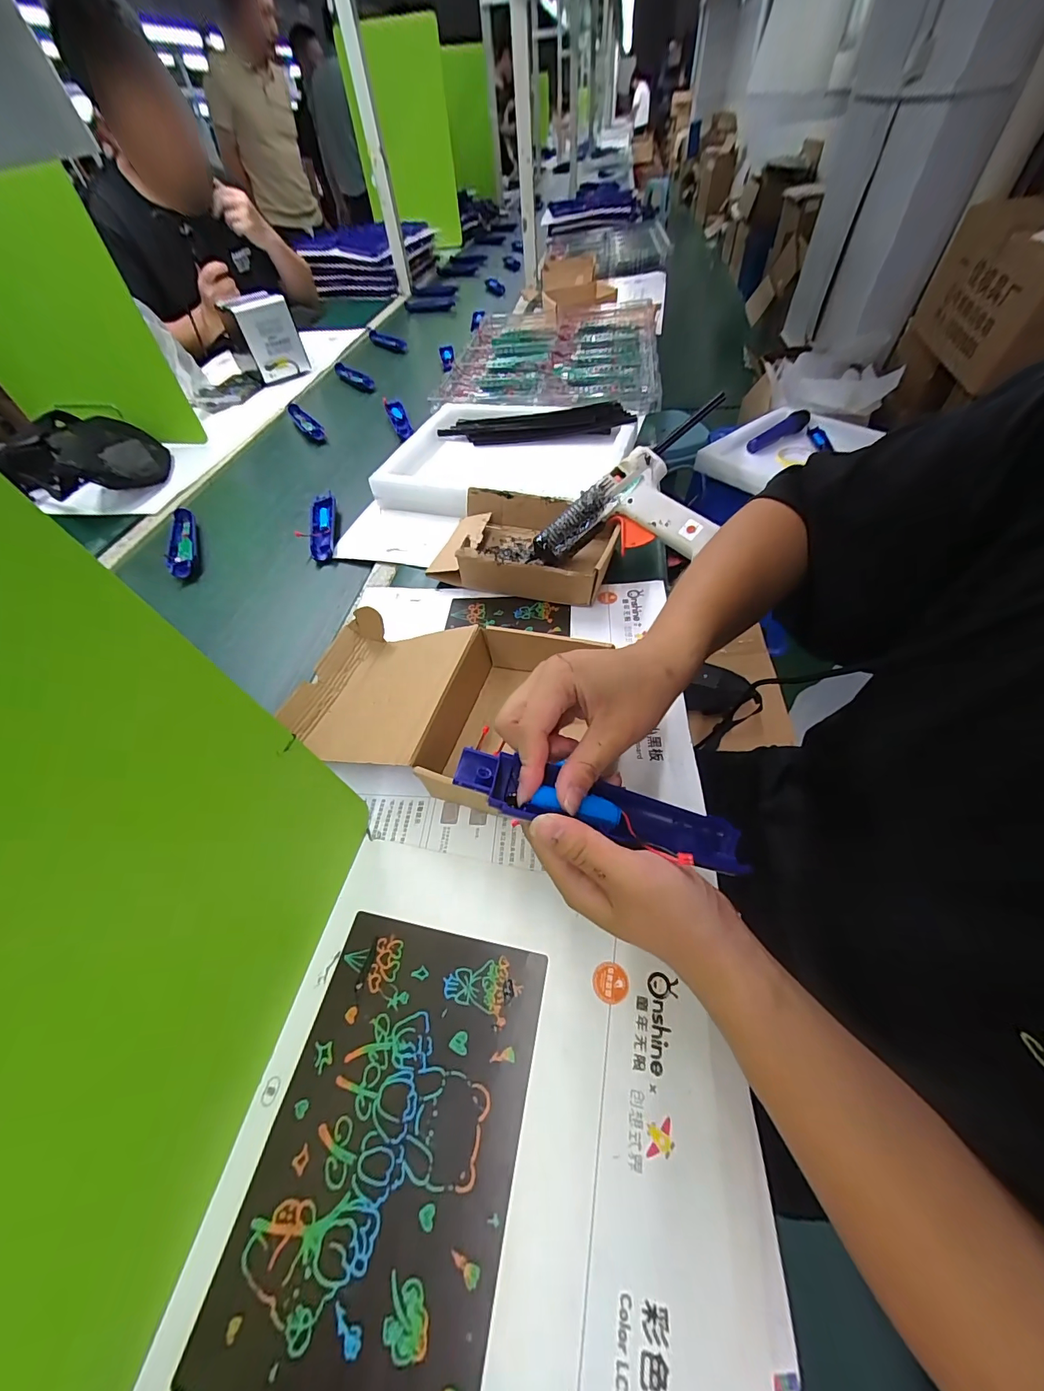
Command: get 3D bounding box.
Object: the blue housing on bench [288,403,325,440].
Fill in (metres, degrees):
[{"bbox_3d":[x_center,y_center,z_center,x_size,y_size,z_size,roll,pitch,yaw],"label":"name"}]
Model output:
[{"bbox_3d":[-0.449,-0.569,0.919,0.035,0.023,0.173,-31,57,-19],"label":"blue housing on bench"}]

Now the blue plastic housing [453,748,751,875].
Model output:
[{"bbox_3d":[0.045,0.067,0.257,0.169,0.023,0.035,17,53,-8],"label":"blue plastic housing"}]

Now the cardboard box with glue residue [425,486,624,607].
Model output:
[{"bbox_3d":[0.004,-0.191,0.563,0.218,0.059,0.155,14,55,14],"label":"cardboard box with glue residue"}]

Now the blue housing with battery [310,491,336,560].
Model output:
[{"bbox_3d":[-0.303,-0.257,0.678,0.036,0.033,0.155,-12,53,-5],"label":"blue housing with battery"}]

